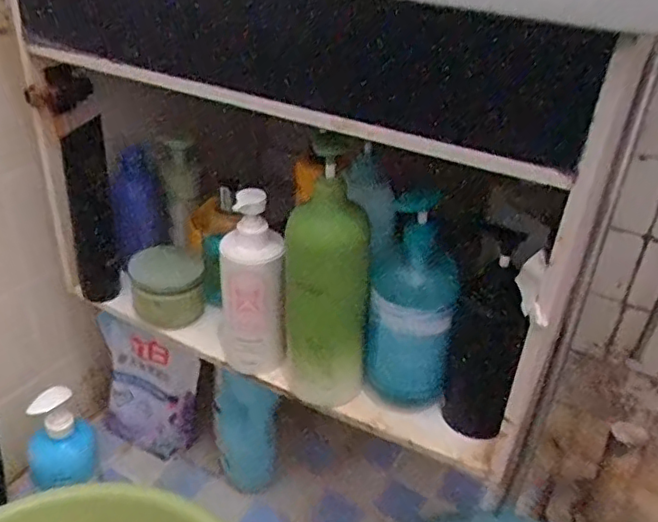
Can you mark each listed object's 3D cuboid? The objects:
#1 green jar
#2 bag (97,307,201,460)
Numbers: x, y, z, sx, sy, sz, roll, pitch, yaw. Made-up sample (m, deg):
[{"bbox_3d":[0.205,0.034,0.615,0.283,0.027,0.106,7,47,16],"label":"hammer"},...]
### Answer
[{"bbox_3d":[-0.184,0.029,0.696,0.079,0.054,0.084,2,31,-1],"label":"green jar"},{"bbox_3d":[-0.275,0.193,0.902,0.168,0.168,0.063,13,33,16],"label":"bag"}]

